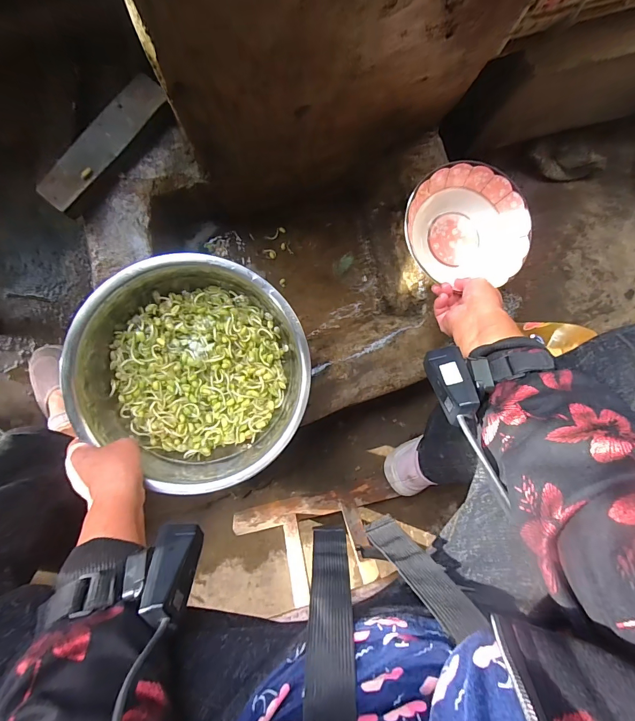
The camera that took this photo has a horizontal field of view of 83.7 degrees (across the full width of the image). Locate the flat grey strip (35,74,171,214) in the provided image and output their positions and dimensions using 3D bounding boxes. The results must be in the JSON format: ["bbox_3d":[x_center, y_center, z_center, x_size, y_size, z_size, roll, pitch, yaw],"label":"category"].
[{"bbox_3d":[-0.269,-0.277,0.448,0.052,0.019,0.201,37,88,-8],"label":"flat grey strip"}]

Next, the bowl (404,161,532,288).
[{"bbox_3d":[0.201,-0.184,0.484,0.167,0.046,0.149,28,89,-8],"label":"bowl"}]

